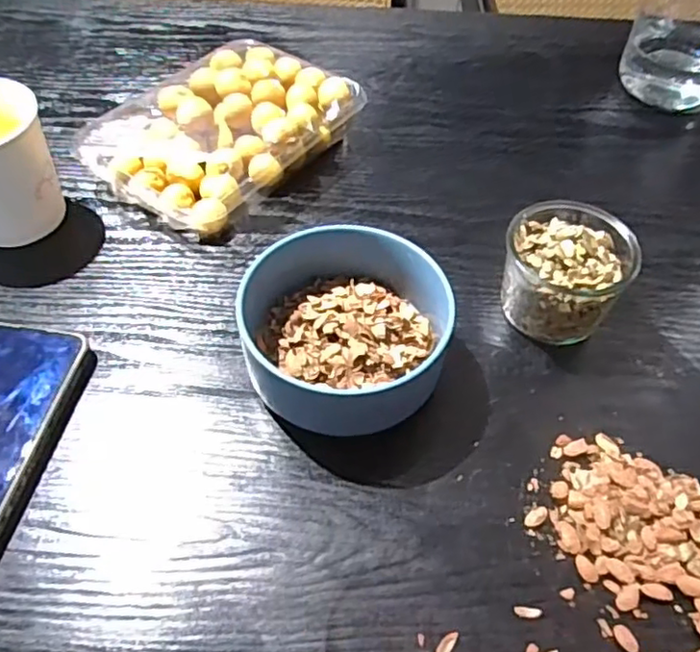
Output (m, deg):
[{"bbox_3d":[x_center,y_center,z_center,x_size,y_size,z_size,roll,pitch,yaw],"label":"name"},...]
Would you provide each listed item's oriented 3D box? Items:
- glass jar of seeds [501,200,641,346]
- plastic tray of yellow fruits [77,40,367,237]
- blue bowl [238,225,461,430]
[{"bbox_3d":[0.137,-0.034,0.412,0.073,0.063,0.079,0,53,0],"label":"glass jar of seeds"},{"bbox_3d":[-0.106,-0.157,0.512,0.146,0.046,0.195,37,61,24],"label":"plastic tray of yellow fruits"},{"bbox_3d":[-0.004,0.002,0.384,0.119,0.060,0.109,0,53,0],"label":"blue bowl"}]

